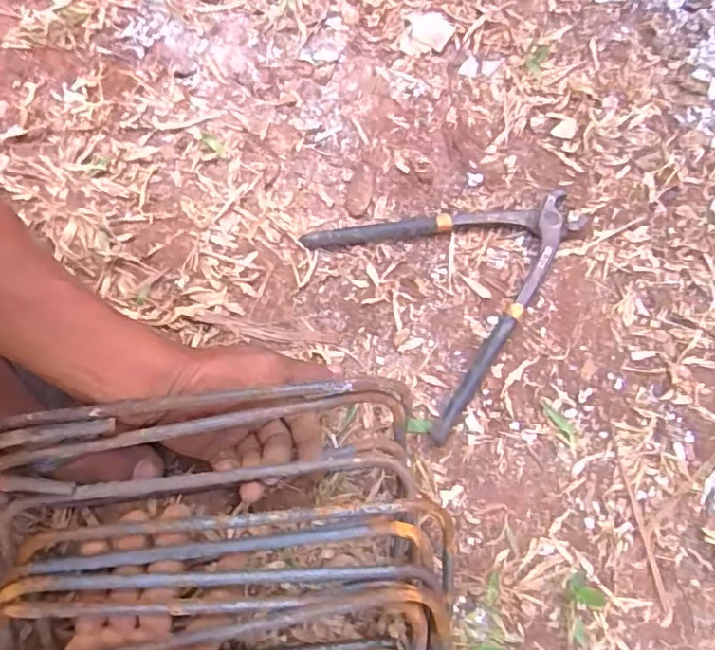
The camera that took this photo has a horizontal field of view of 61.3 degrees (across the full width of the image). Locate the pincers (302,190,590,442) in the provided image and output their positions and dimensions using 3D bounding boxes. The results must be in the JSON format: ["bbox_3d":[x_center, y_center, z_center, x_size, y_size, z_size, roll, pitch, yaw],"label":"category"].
[{"bbox_3d":[0.091,-0.044,0.478,0.201,0.022,0.191,-32,67,-9],"label":"pincers"}]

